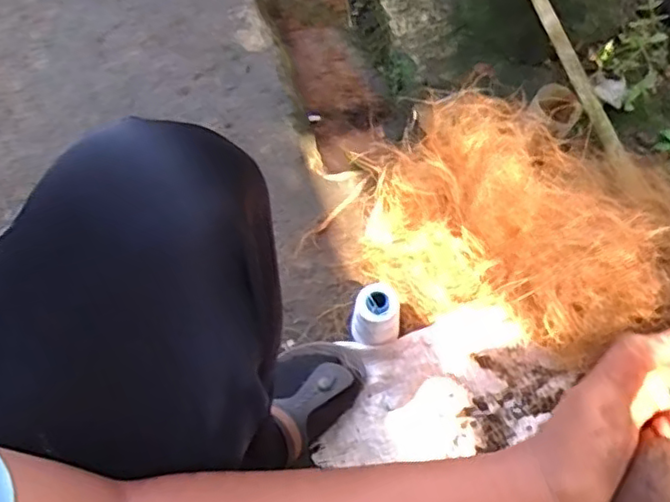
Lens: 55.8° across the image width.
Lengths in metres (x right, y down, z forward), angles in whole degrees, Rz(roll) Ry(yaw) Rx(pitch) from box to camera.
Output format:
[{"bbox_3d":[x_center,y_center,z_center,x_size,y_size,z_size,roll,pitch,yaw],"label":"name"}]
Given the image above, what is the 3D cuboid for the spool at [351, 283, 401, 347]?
[{"bbox_3d":[0.048,0.081,0.758,0.056,0.091,0.046,-1,62,2],"label":"spool"}]

